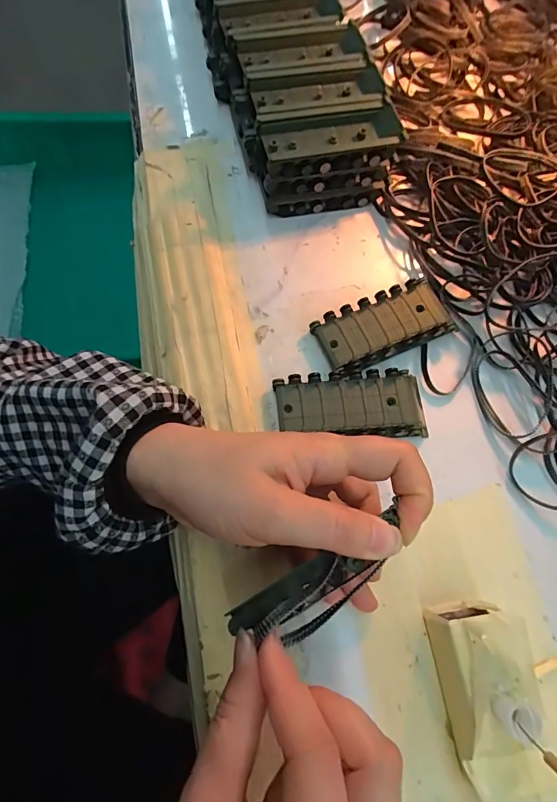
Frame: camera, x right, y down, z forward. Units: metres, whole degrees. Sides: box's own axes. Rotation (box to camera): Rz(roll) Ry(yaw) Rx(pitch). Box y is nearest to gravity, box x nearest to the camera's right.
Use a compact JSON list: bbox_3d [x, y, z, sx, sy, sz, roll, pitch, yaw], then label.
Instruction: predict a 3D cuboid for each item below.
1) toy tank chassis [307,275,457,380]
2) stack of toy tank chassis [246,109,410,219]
[{"bbox_3d":[0.072,-0.050,0.281,0.088,0.019,0.045,-23,74,-12],"label":"toy tank chassis"},{"bbox_3d":[0.034,-0.179,0.308,0.102,0.050,0.045,-8,71,-8],"label":"stack of toy tank chassis"}]

